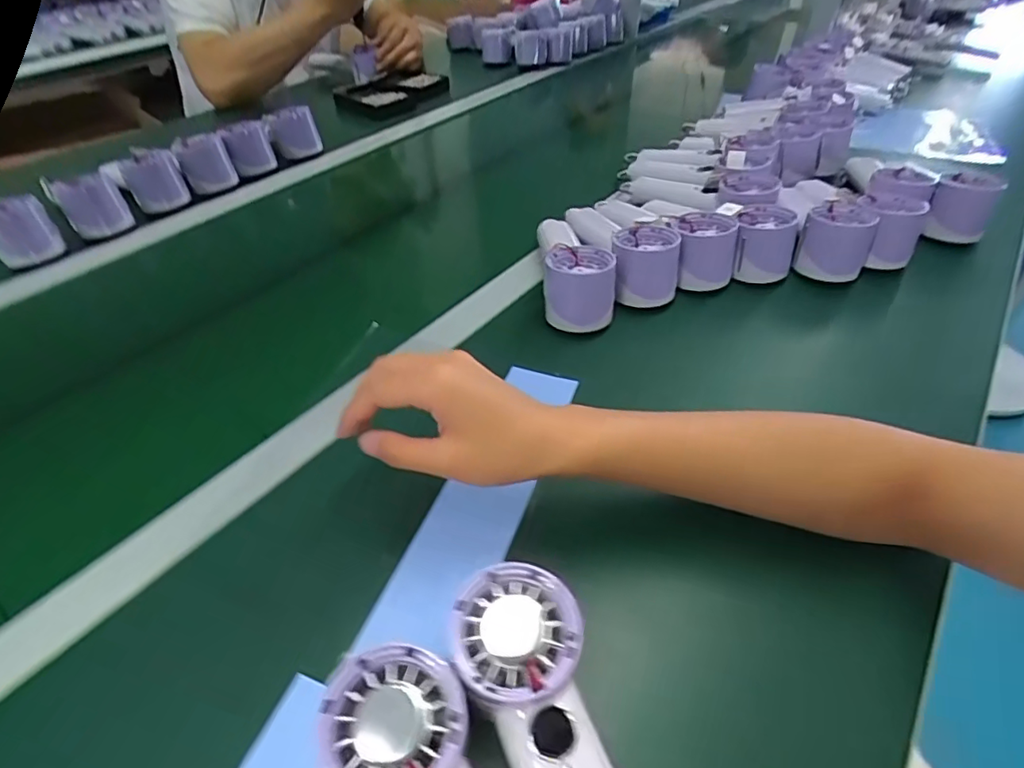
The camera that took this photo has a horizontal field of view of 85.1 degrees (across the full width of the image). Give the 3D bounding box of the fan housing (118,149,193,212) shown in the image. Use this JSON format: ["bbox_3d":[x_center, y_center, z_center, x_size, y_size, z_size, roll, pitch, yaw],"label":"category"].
[{"bbox_3d":[-0.471,-0.269,0.734,0.065,0.059,0.060,-31,49,-27],"label":"fan housing"}]

